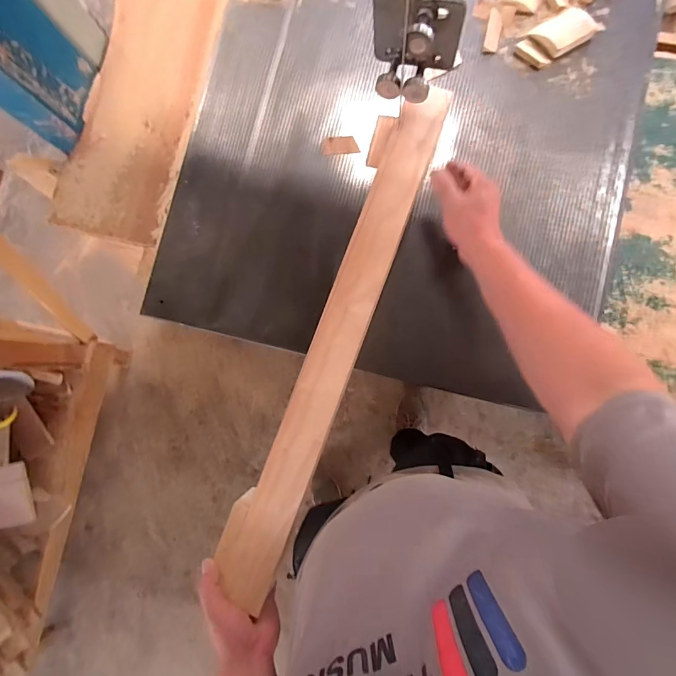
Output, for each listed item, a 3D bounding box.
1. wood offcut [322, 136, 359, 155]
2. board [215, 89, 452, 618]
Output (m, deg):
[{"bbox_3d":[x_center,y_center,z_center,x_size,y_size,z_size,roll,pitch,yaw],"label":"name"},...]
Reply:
[{"bbox_3d":[0.003,-0.294,0.603,0.056,0.016,0.022,-6,84,5],"label":"wood offcut"},{"bbox_3d":[-0.002,-0.002,0.519,0.069,0.025,0.692,21,87,7],"label":"board"}]

